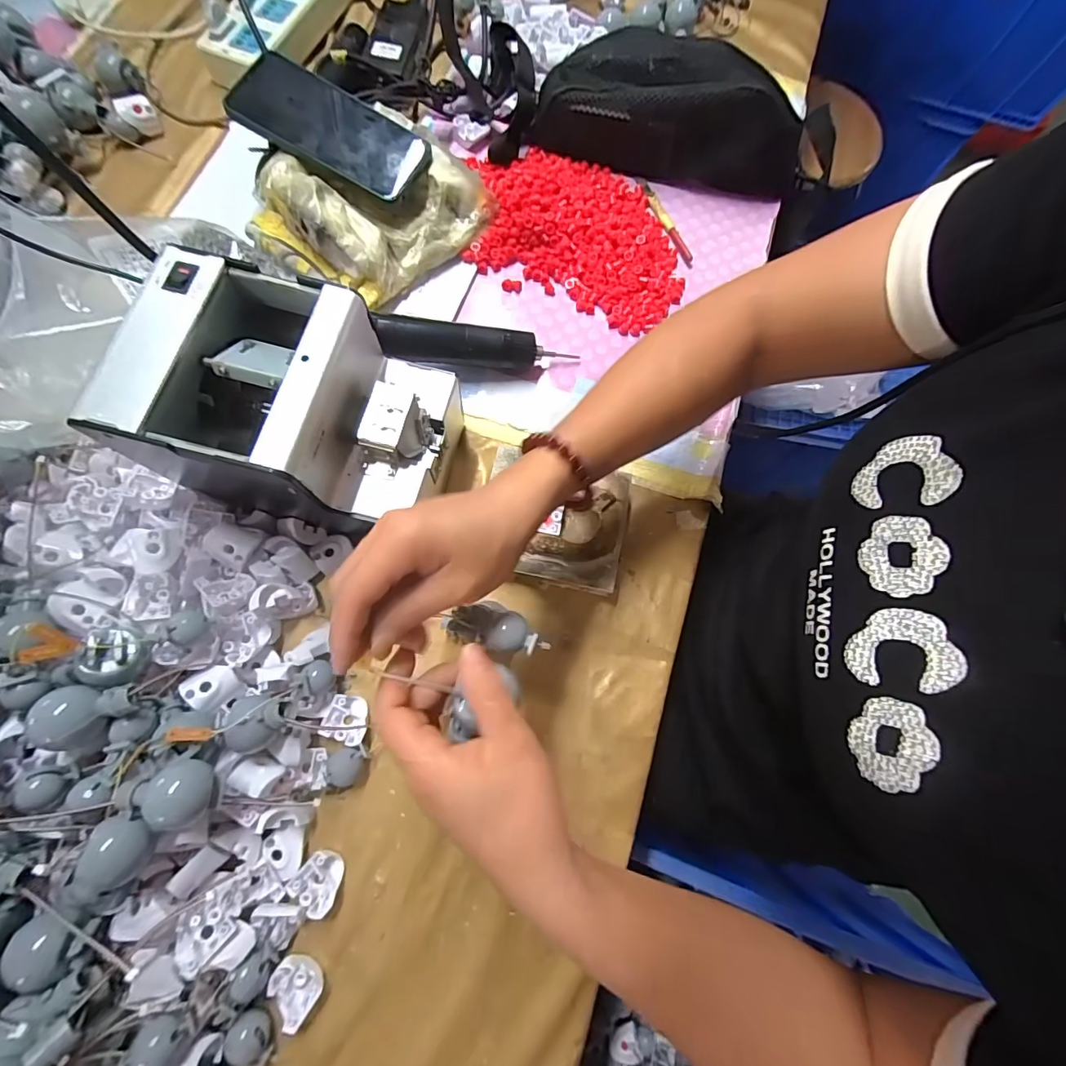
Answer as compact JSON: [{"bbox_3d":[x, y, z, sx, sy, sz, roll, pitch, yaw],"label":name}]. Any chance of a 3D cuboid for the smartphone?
[{"bbox_3d":[-0.184,-0.372,0.431,0.167,0.016,0.082,27,76,-5],"label":"smartphone"}]

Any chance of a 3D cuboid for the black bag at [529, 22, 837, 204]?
[{"bbox_3d":[0.148,-0.441,0.486,0.282,0.069,0.115,13,75,1],"label":"black bag"}]

